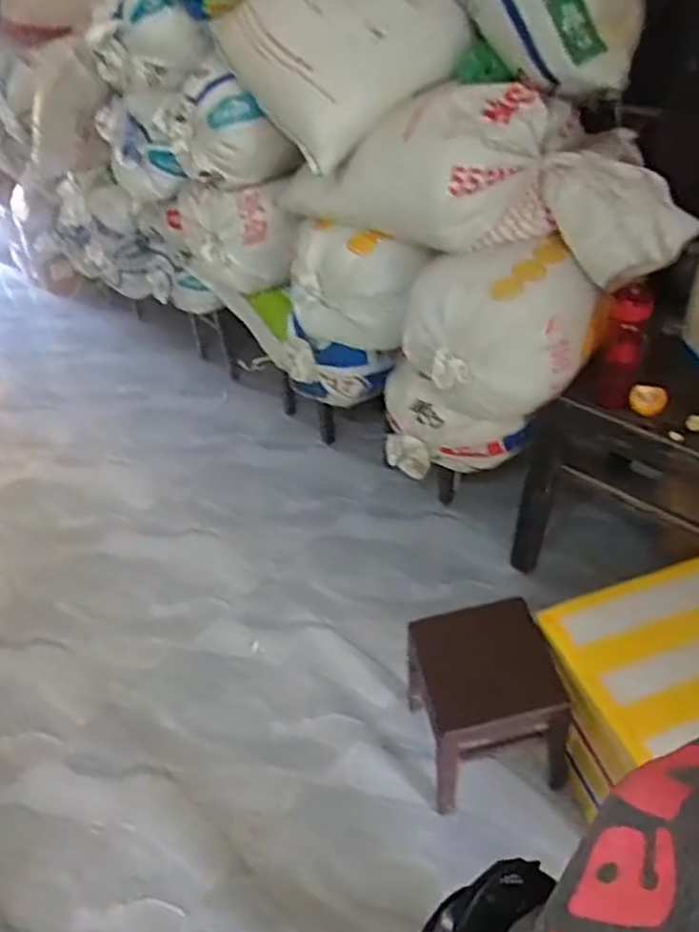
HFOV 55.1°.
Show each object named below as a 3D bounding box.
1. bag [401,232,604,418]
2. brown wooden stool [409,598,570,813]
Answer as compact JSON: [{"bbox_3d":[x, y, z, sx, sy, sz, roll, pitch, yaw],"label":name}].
[{"bbox_3d":[0.298,-0.271,1.369,0.360,0.333,0.212,7,45,13],"label":"bag"},{"bbox_3d":[0.269,0.470,1.330,0.253,0.347,0.226,-14,44,-8],"label":"brown wooden stool"}]

